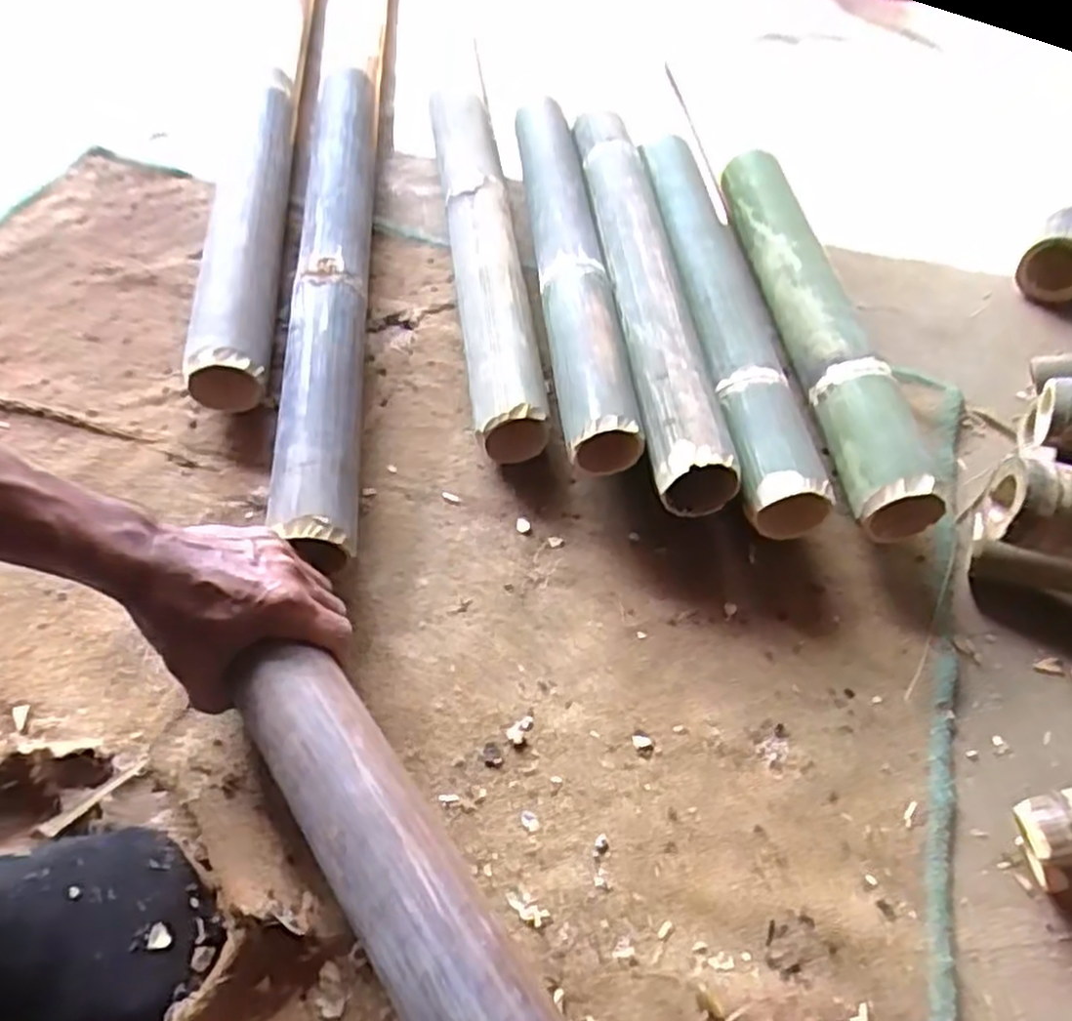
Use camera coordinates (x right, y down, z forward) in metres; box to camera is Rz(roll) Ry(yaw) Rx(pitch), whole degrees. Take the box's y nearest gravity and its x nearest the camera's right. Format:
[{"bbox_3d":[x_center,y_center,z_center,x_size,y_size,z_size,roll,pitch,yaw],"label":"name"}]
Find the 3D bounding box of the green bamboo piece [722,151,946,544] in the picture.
[{"bbox_3d":[0.255,-0.184,0.700,0.063,0.057,0.455,-3,57,-6],"label":"green bamboo piece"}]

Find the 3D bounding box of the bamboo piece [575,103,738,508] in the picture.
[{"bbox_3d":[0.097,-0.224,0.711,0.071,0.060,0.500,-3,56,-5],"label":"bamboo piece"}]

